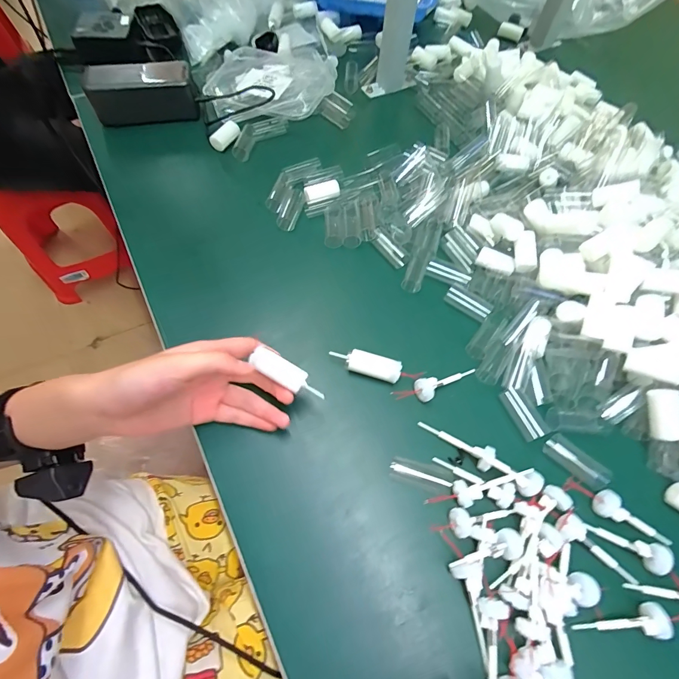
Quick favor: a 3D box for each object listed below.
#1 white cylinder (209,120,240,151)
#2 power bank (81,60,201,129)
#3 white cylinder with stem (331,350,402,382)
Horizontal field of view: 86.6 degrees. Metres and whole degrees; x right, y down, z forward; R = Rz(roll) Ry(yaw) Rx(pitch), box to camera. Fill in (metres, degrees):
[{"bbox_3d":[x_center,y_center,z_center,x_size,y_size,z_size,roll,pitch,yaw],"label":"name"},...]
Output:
[{"bbox_3d":[-0.150,-0.271,0.481,0.018,0.018,0.047,28,65,10],"label":"white cylinder"},{"bbox_3d":[-0.262,-0.329,0.482,0.127,0.052,0.050,-10,64,-9],"label":"power bank"},{"bbox_3d":[0.025,0.024,0.340,0.065,0.019,0.020,14,63,4],"label":"white cylinder with stem"}]

